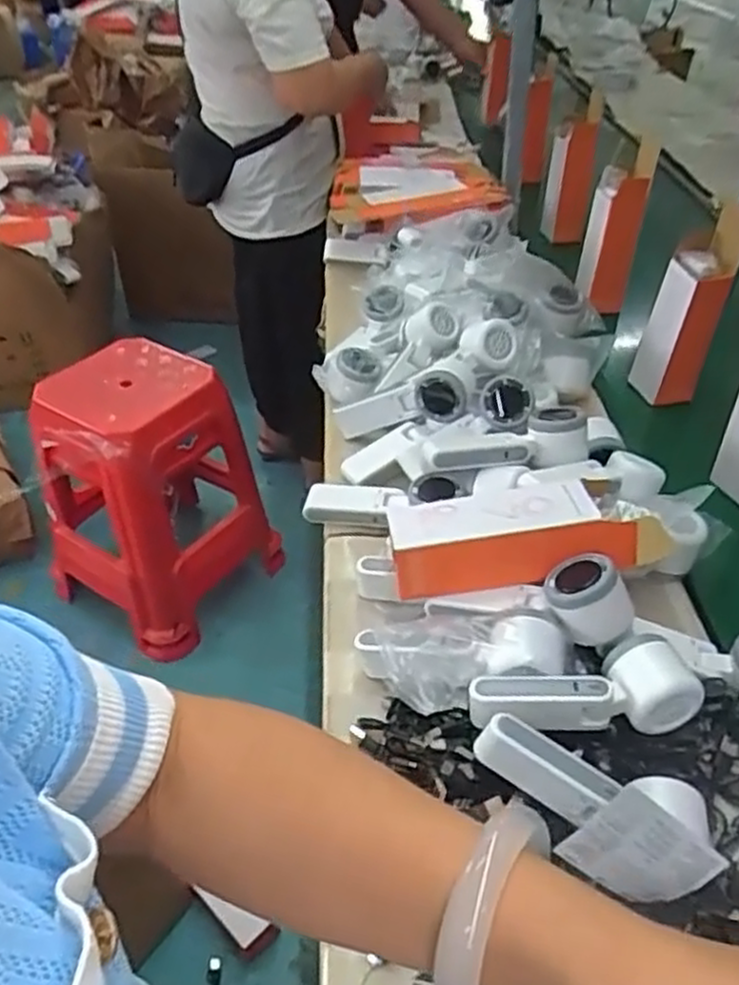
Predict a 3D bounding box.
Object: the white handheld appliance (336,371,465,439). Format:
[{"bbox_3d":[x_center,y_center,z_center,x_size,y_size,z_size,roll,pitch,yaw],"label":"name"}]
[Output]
[{"bbox_3d":[0.033,-0.092,0.857,0.168,0.052,0.042,-10,28,39],"label":"white handheld appliance"}]

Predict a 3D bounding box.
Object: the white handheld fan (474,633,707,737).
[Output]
[{"bbox_3d":[0.161,0.150,0.571,0.166,0.054,0.056,-4,40,-6],"label":"white handheld fan"}]

